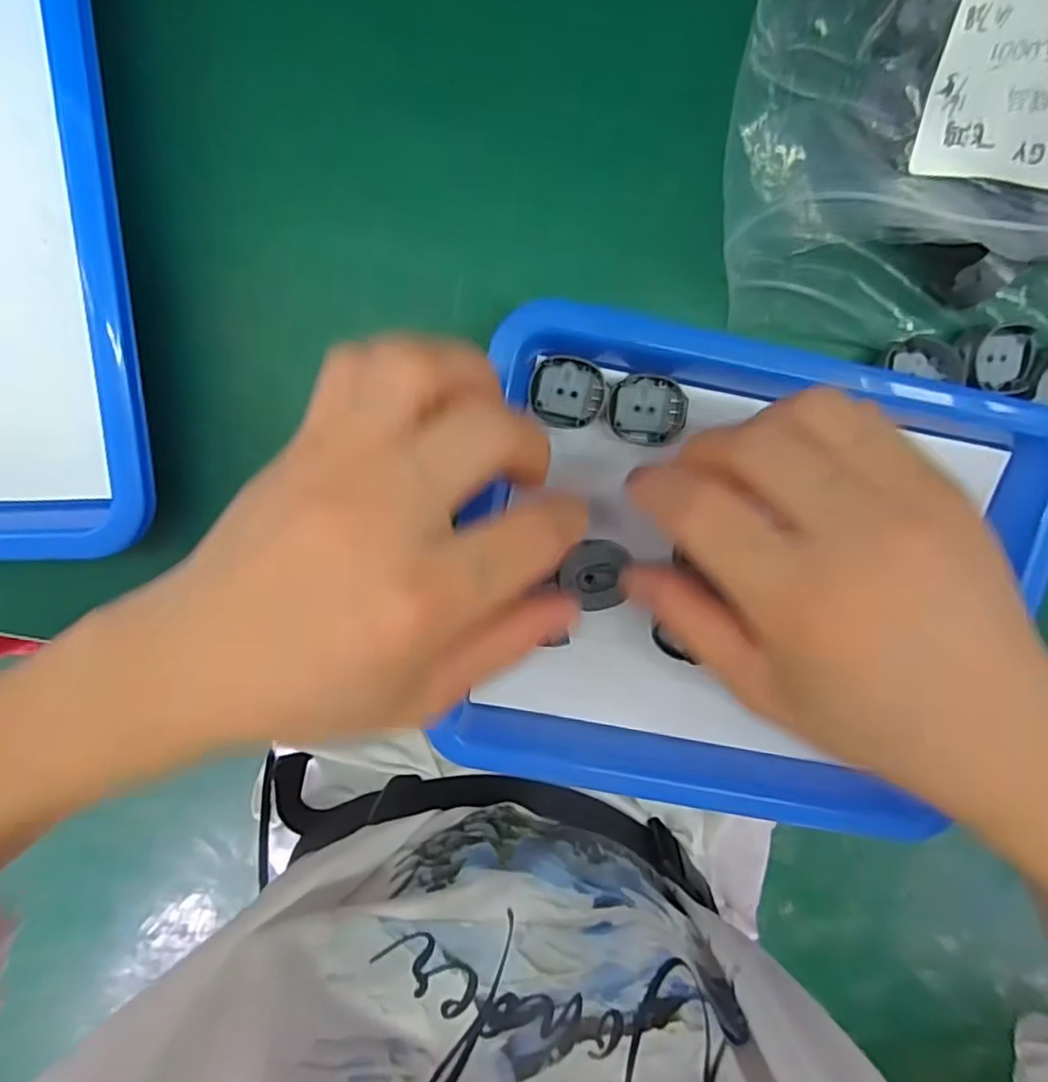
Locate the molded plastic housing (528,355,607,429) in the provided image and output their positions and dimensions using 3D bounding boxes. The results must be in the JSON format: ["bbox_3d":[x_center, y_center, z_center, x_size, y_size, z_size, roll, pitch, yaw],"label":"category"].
[{"bbox_3d":[0.016,-0.054,0.230,0.027,0.006,0.024,4,101,-3],"label":"molded plastic housing"}]

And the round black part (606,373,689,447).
[{"bbox_3d":[0.045,-0.048,0.232,0.028,0.007,0.025,4,101,-2],"label":"round black part"}]

